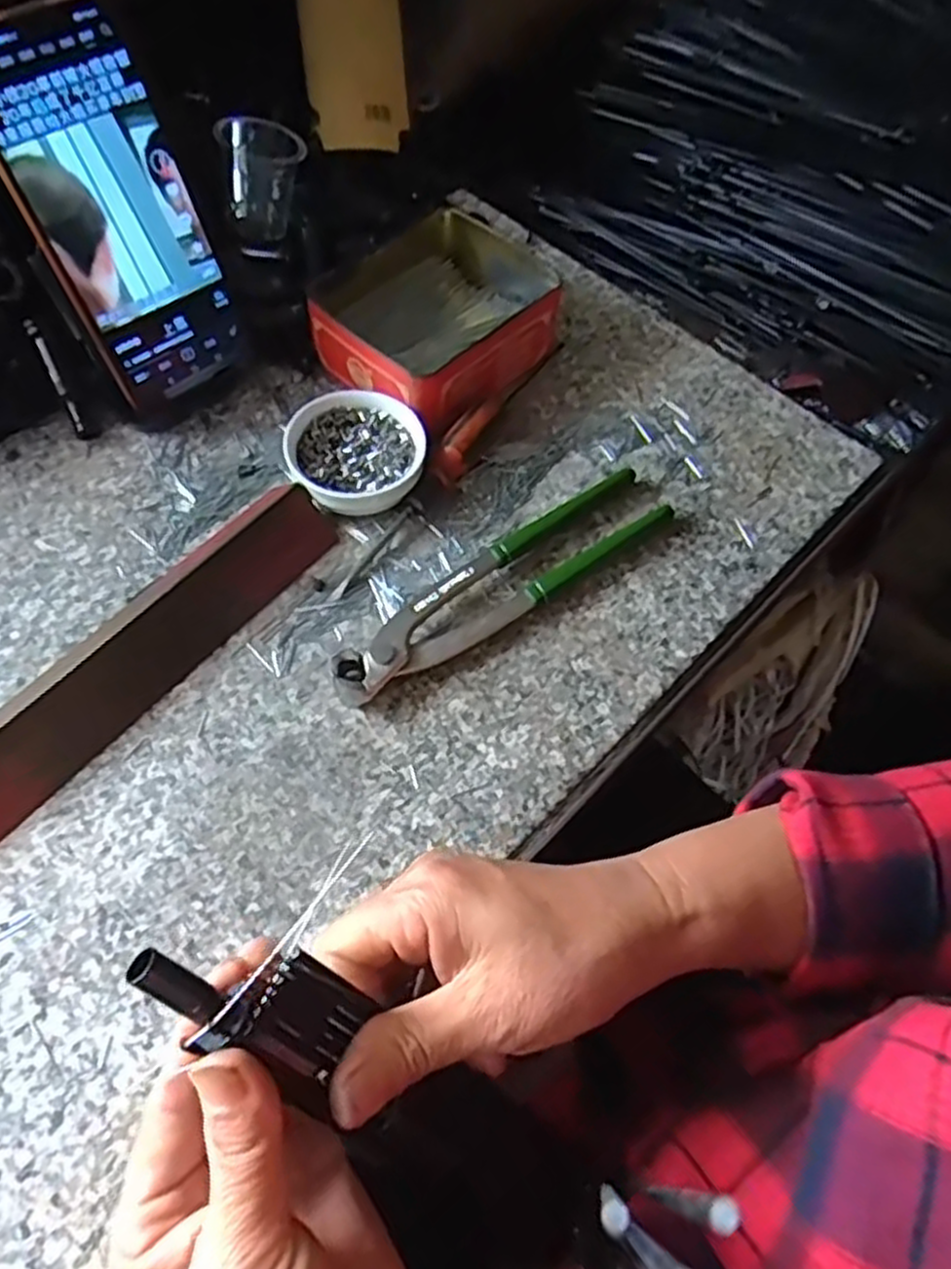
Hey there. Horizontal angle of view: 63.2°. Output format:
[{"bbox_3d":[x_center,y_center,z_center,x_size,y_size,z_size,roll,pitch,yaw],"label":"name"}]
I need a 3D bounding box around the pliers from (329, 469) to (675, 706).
[{"bbox_3d":[0.015,-0.030,0.391,0.198,0.018,0.044,-33,68,-20],"label":"pliers"}]

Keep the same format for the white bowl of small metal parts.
[{"bbox_3d":[-0.063,-0.095,0.412,0.070,0.026,0.071,2,61,-3],"label":"white bowl of small metal parts"}]

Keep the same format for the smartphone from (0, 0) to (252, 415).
[{"bbox_3d":[-0.168,-0.193,0.368,0.075,0.164,0.004,-37,47,-20],"label":"smartphone"}]

